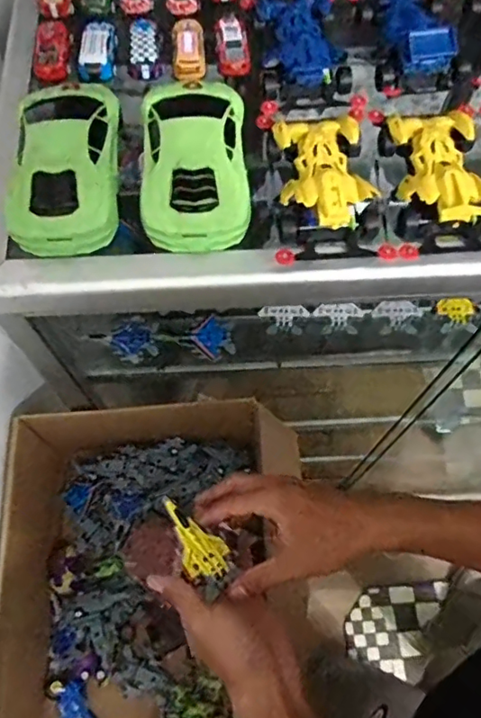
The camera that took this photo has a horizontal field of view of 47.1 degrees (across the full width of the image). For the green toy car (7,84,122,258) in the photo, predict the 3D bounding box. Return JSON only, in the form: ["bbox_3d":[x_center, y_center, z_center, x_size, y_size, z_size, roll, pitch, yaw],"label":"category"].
[{"bbox_3d":[-0.132,-0.152,0.424,0.074,0.037,0.147,-5,65,-2],"label":"green toy car"}]

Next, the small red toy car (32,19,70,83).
[{"bbox_3d":[-0.166,-0.272,0.485,0.028,0.016,0.062,-3,65,-2],"label":"small red toy car"}]

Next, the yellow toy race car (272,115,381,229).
[{"bbox_3d":[0.062,-0.142,0.419,0.066,0.031,0.102,-1,65,0],"label":"yellow toy race car"}]

